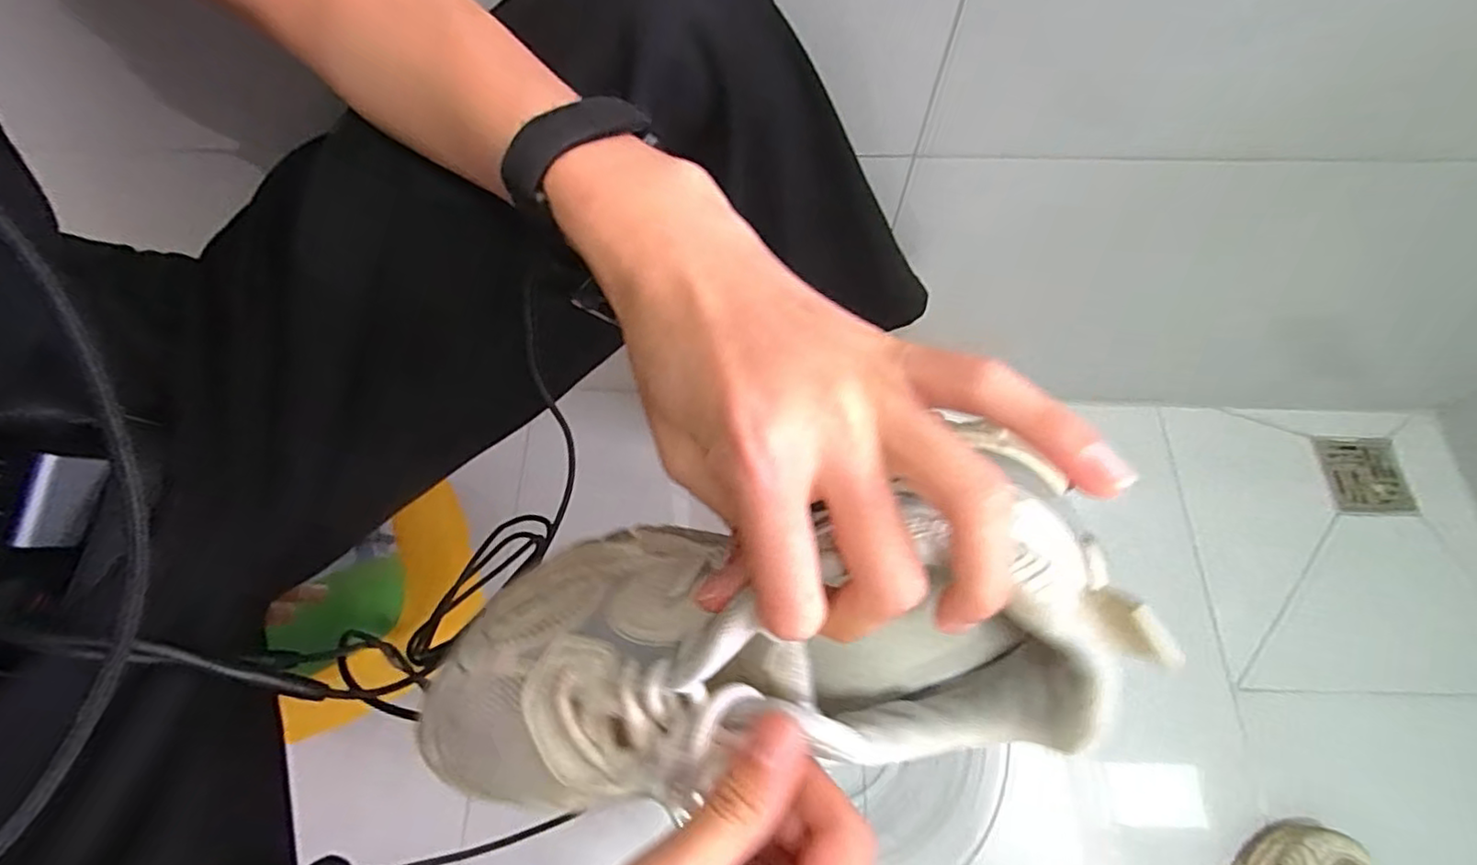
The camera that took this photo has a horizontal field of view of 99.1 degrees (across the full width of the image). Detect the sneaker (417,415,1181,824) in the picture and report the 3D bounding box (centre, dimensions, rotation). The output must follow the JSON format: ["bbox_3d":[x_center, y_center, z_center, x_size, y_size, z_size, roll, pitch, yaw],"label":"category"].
[{"bbox_3d":[-0.007,0.079,0.229,0.257,0.110,0.110,-5,67,16],"label":"sneaker"}]

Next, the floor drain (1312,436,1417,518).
[{"bbox_3d":[0.783,0.054,0.786,0.099,0.008,0.099,1,68,2],"label":"floor drain"}]

